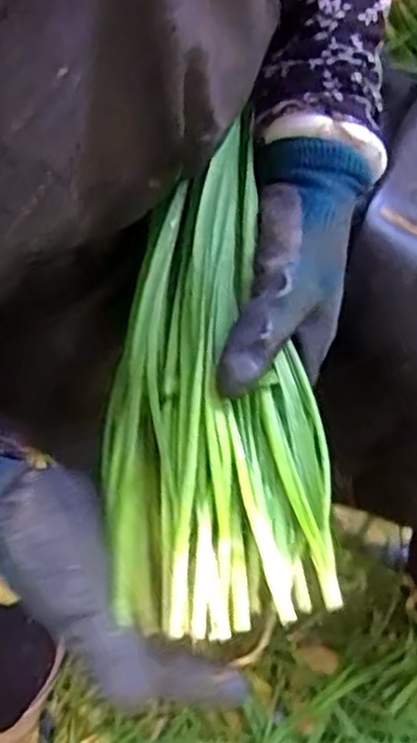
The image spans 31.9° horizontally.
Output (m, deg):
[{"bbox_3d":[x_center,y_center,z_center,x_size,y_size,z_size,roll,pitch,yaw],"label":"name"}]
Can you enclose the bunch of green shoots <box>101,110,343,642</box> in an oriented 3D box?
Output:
[{"bbox_3d":[-0.001,0.005,0.378,0.110,0.027,0.245,-5,81,-1],"label":"bunch of green shoots"}]

